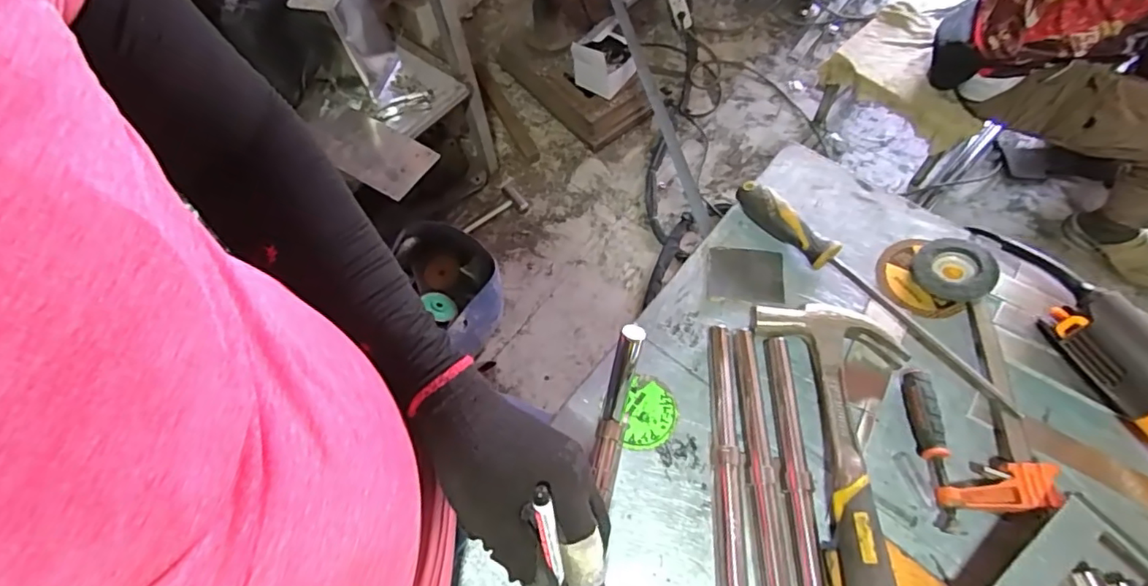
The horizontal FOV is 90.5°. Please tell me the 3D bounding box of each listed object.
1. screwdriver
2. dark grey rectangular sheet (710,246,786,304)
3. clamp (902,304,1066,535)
[{"bbox_3d":[0.265,-0.005,0.522,0.027,0.027,0.295,-37,67,-14],"label":"screwdriver"},{"bbox_3d":[0.166,-0.016,0.552,0.069,0.006,0.056,6,64,6],"label":"dark grey rectangular sheet"},{"bbox_3d":[0.325,0.095,0.471,0.088,0.035,0.187,1,63,4],"label":"clamp"}]

